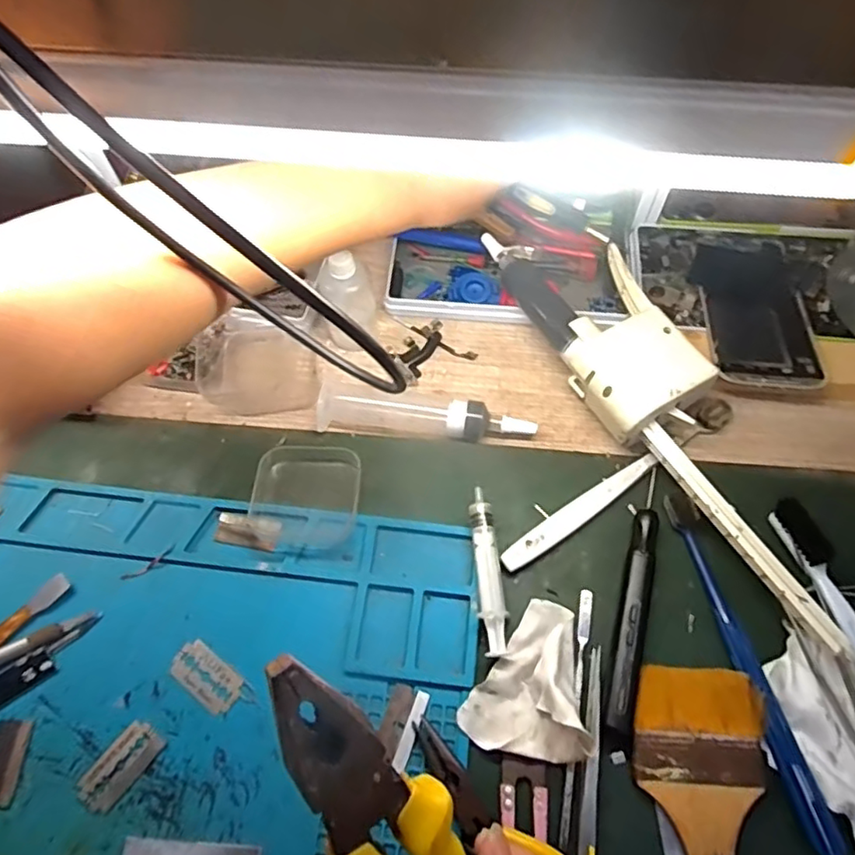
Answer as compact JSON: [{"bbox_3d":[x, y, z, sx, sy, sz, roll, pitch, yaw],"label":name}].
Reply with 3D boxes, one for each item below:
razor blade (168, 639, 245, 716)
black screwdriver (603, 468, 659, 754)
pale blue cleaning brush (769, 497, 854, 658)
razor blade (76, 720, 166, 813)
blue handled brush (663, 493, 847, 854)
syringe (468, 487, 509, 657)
[{"bbox_3d":[-0.120,0.134,0.326,0.041,0.004,0.022,32,66,17],"label":"razor blade"},{"bbox_3d":[0.116,0.095,0.335,0.017,0.013,0.150,14,62,9],"label":"black screwdriver"},{"bbox_3d":[0.231,0.118,0.318,0.014,0.019,0.170,-12,61,-5],"label":"pale blue cleaning brush"},{"bbox_3d":[-0.155,0.172,0.305,0.021,0.004,0.041,37,67,11],"label":"razor blade"},{"bbox_3d":[0.168,0.120,0.321,0.014,0.013,0.181,-11,61,-5],"label":"blue handled brush"},{"bbox_3d":[0.034,0.080,0.341,0.014,0.019,0.090,-6,61,-2],"label":"syringe"}]

